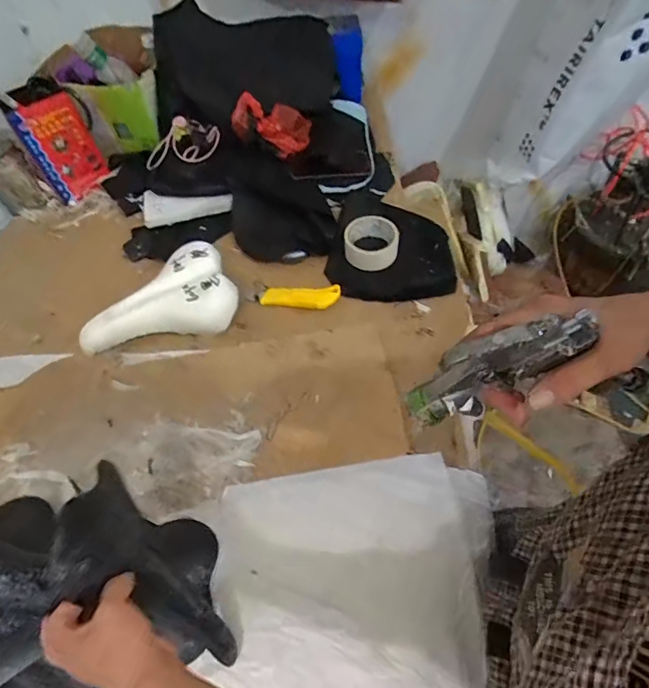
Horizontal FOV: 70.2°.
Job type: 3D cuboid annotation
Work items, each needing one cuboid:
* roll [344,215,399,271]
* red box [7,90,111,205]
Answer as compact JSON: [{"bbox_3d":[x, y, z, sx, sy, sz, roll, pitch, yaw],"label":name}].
[{"bbox_3d":[0.083,-0.176,0.807,0.094,0.044,0.085,4,59,6],"label":"roll"},{"bbox_3d":[-0.510,-0.385,0.902,0.115,0.177,0.029,-32,59,-15],"label":"red box"}]

